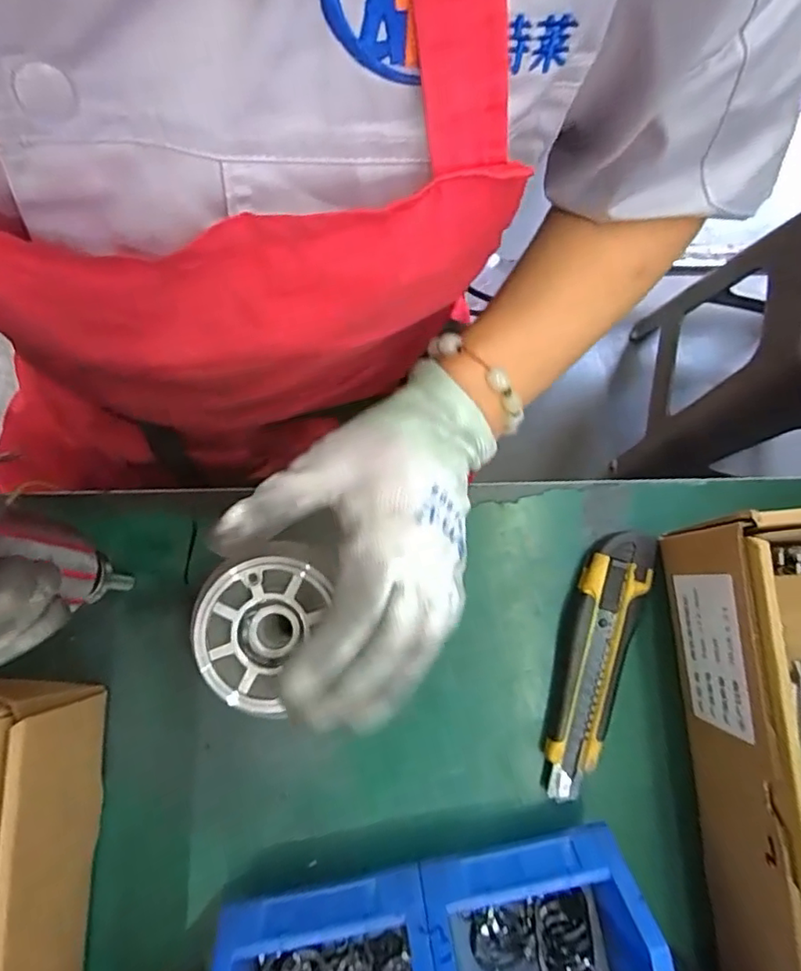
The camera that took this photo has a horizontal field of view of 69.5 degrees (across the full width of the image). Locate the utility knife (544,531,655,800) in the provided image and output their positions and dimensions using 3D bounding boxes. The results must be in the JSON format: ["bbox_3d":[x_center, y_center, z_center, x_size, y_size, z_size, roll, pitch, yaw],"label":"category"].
[{"bbox_3d":[0.117,0.105,0.349,0.037,0.016,0.159,19,79,2],"label":"utility knife"}]

